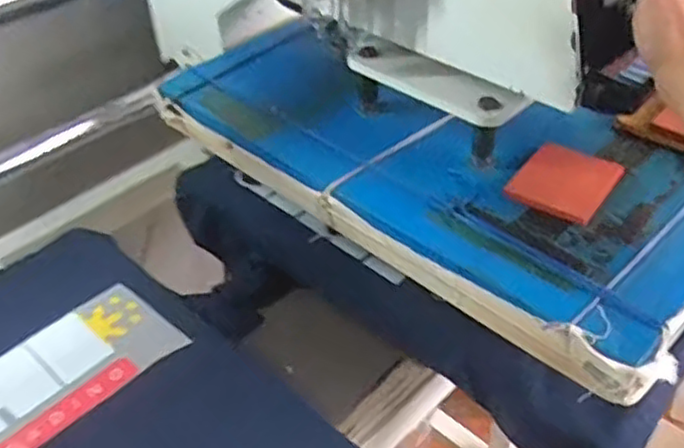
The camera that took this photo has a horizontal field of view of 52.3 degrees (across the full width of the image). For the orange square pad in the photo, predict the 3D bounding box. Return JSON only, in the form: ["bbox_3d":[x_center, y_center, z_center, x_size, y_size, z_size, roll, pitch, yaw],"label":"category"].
[{"bbox_3d":[0.215,-0.043,0.665,0.083,0.010,0.102,26,49,28],"label":"orange square pad"}]

